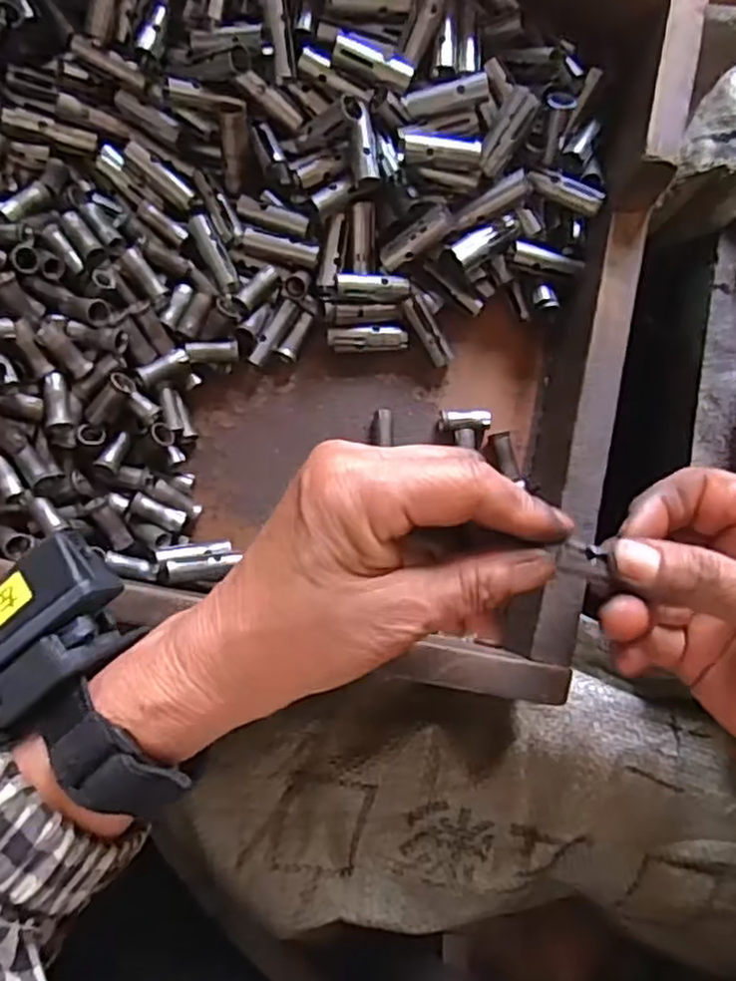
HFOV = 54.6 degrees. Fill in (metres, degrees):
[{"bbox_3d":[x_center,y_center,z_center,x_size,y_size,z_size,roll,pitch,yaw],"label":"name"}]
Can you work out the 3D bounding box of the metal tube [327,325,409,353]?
[{"bbox_3d":[0.000,-0.075,0.351,0.039,0.009,0.011,-3,84,-2],"label":"metal tube"}]

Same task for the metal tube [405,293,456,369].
[{"bbox_3d":[0.030,-0.079,0.352,0.012,0.008,0.037,-32,107,-5],"label":"metal tube"}]

